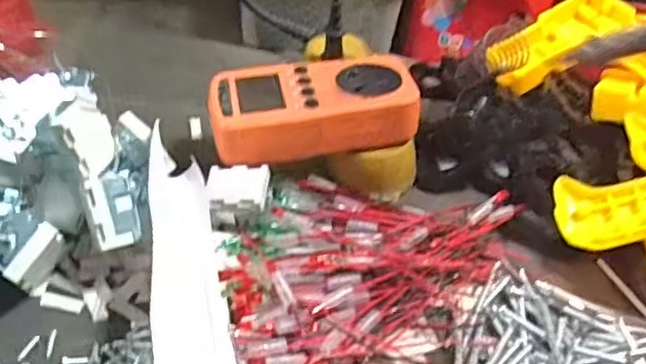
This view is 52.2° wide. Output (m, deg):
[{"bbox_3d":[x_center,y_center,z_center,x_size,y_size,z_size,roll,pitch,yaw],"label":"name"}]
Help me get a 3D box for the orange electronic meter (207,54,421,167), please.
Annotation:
[{"bbox_3d":[-0.007,-0.050,0.419,0.126,0.032,0.070,-2,38,-14],"label":"orange electronic meter"}]

